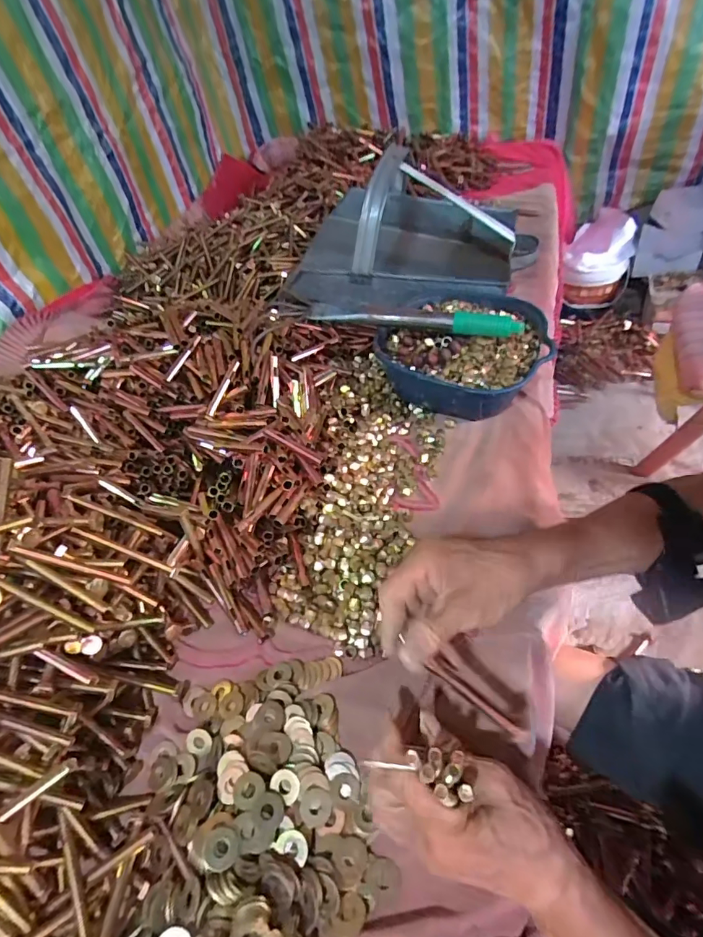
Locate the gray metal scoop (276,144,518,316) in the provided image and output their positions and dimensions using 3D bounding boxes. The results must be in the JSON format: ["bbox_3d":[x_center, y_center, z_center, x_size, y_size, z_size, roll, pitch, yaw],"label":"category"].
[{"bbox_3d":[0.094,-0.423,0.842,0.370,0.221,0.352,10,50,14],"label":"gray metal scoop"}]

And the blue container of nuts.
[{"bbox_3d":[0.161,-0.166,0.669,0.211,0.103,0.220,-3,48,3],"label":"blue container of nuts"}]

